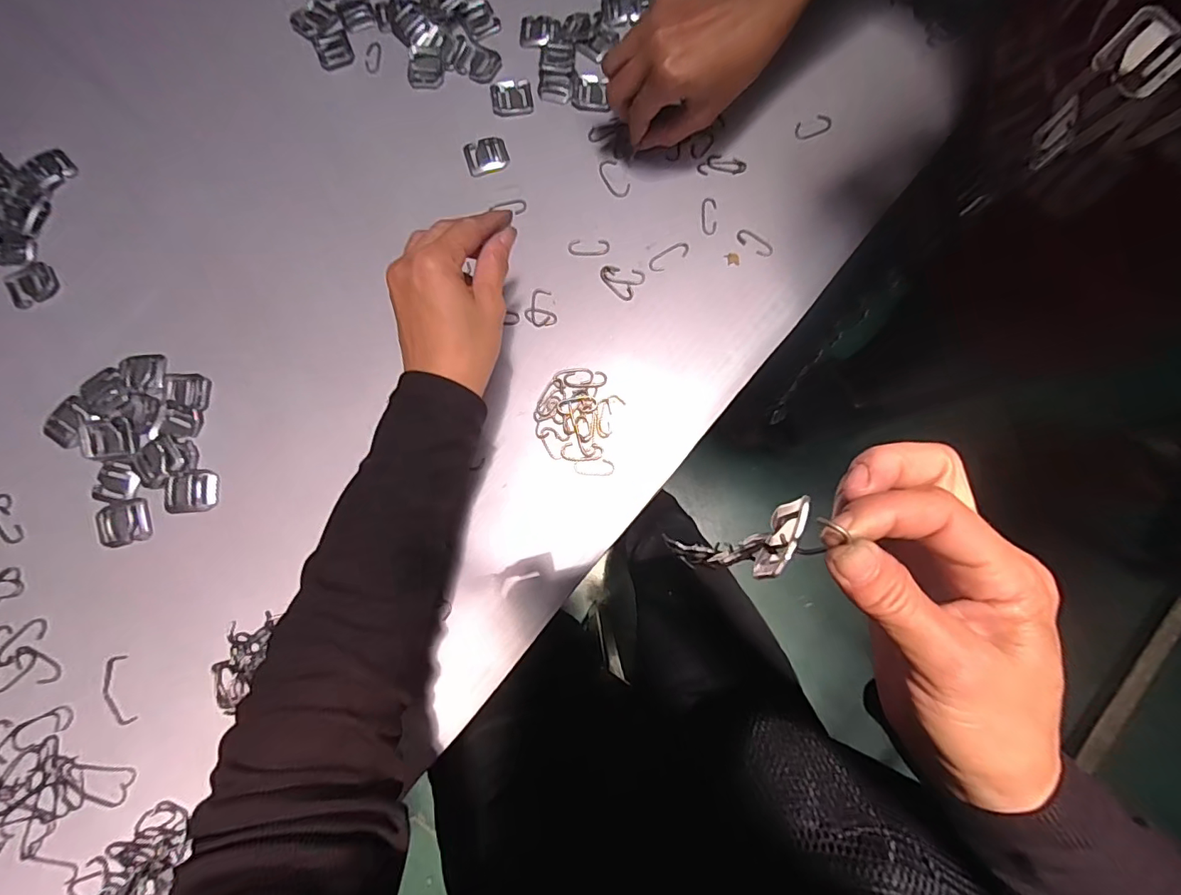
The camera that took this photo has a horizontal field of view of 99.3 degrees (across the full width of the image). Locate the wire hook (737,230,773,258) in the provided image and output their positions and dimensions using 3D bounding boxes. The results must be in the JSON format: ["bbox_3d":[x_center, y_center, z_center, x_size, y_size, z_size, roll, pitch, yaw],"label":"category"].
[{"bbox_3d":[0.133,-0.166,0.407,0.032,0.004,0.015,35,82,5],"label":"wire hook"}]

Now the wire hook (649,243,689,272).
[{"bbox_3d":[0.064,-0.155,0.406,0.036,0.004,0.013,-33,82,-6],"label":"wire hook"}]

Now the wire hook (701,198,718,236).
[{"bbox_3d":[0.098,-0.190,0.413,0.013,0.004,0.033,-1,80,-1],"label":"wire hook"}]

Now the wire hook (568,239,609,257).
[{"bbox_3d":[-0.001,-0.162,0.408,0.034,0.004,0.014,0,80,0],"label":"wire hook"}]

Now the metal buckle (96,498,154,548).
[{"bbox_3d":[-0.339,0.054,0.366,0.035,0.006,0.033,-12,80,-3],"label":"metal buckle"}]

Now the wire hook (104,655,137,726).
[{"bbox_3d":[-0.326,0.168,0.345,0.019,0.005,0.046,-19,81,-4],"label":"wire hook"}]

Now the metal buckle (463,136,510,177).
[{"bbox_3d":[-0.087,-0.245,0.420,0.034,0.004,0.029,-18,81,-4],"label":"metal buckle"}]

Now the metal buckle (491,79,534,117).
[{"bbox_3d":[-0.067,-0.300,0.430,0.034,0.004,0.032,-9,80,-2],"label":"metal buckle"}]

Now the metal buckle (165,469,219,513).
[{"bbox_3d":[-0.294,0.033,0.368,0.035,0.006,0.030,-9,80,-2],"label":"metal buckle"}]

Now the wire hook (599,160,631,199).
[{"bbox_3d":[0.020,-0.225,0.418,0.018,0.004,0.038,-26,81,-5],"label":"wire hook"}]

